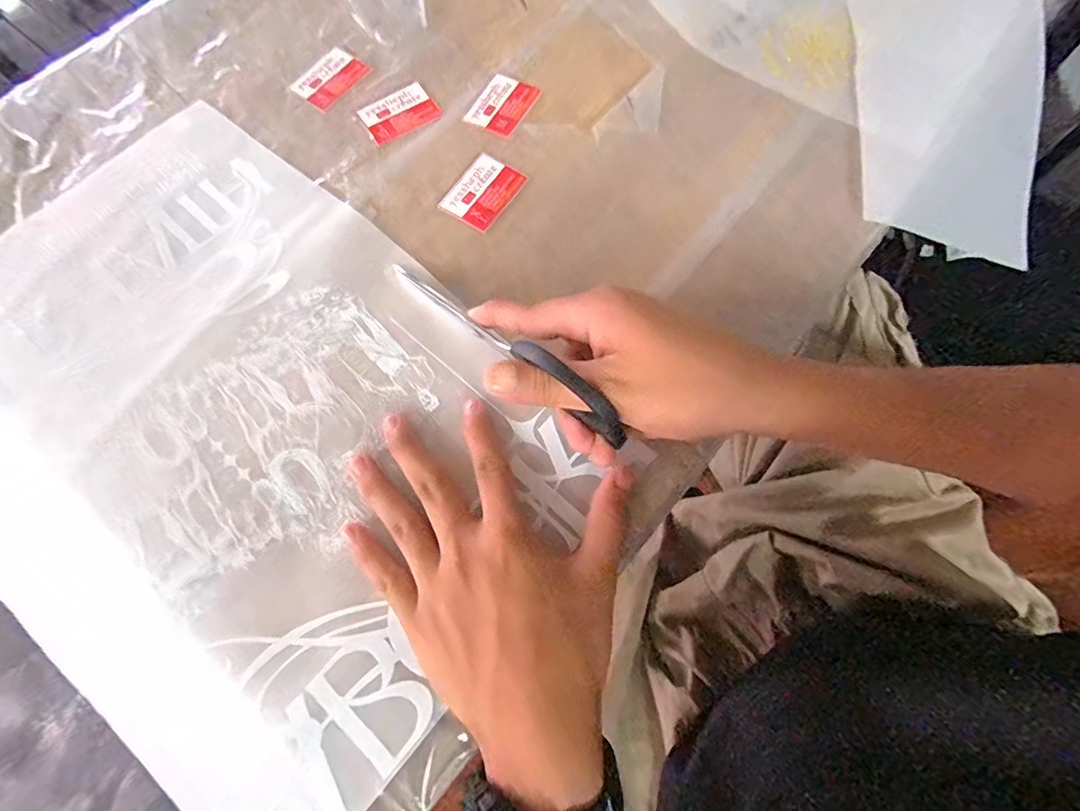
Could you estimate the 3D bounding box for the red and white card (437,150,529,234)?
[{"bbox_3d":[-0.039,-0.146,0.335,0.039,0.004,0.053,33,75,12],"label":"red and white card"}]

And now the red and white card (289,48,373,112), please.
[{"bbox_3d":[-0.156,-0.245,0.372,0.039,0.004,0.050,37,76,13],"label":"red and white card"}]

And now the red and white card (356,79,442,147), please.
[{"bbox_3d":[-0.102,-0.213,0.361,0.051,0.004,0.036,-33,74,-9],"label":"red and white card"}]

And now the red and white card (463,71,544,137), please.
[{"bbox_3d":[-0.026,-0.217,0.358,0.039,0.004,0.052,29,75,11],"label":"red and white card"}]

